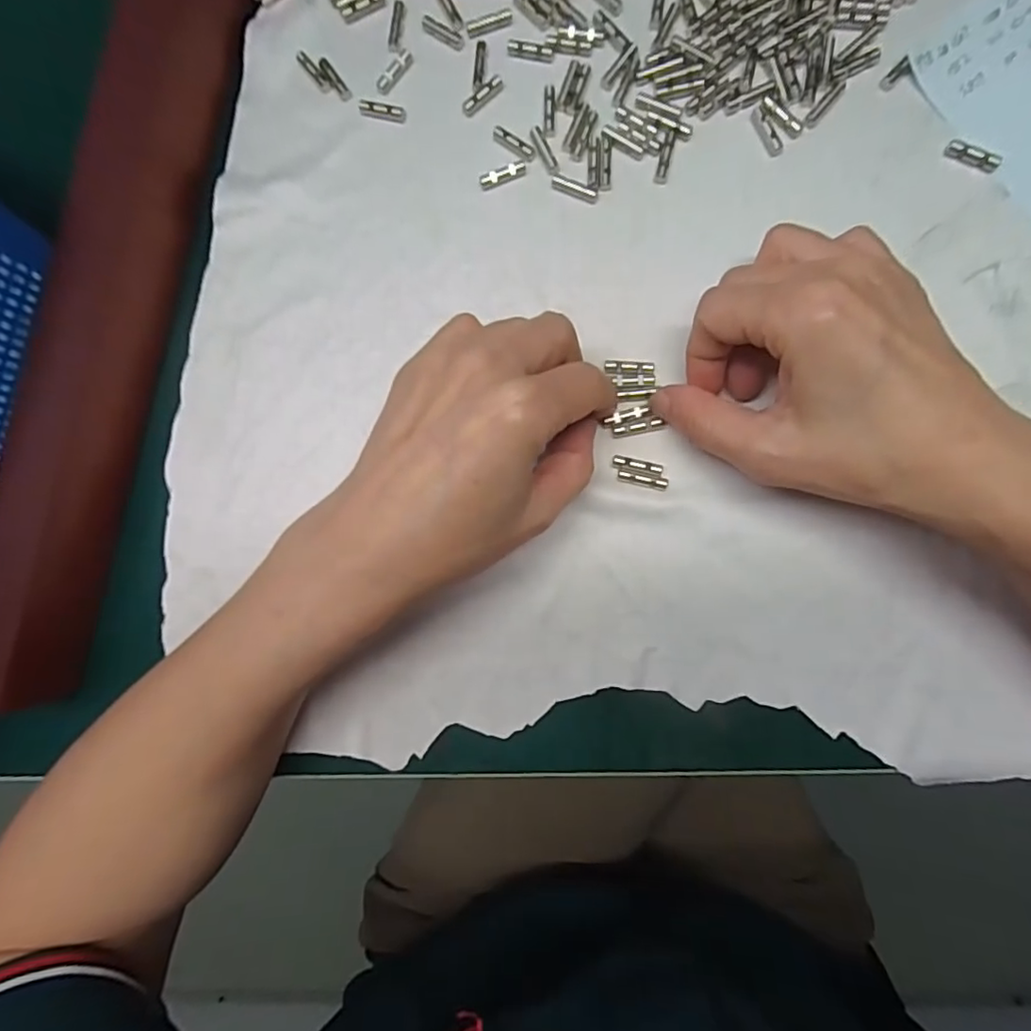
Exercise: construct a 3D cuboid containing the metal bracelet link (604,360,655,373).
[{"bbox_3d":[0.047,-0.061,0.239,0.020,0.004,0.005,5,90,5],"label":"metal bracelet link"}]

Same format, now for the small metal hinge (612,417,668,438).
[{"bbox_3d":[0.050,-0.036,0.239,0.021,0.004,0.005,-10,88,3],"label":"small metal hinge"}]

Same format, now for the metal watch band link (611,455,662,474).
[{"bbox_3d":[0.050,-0.020,0.237,0.020,0.004,0.005,14,90,5],"label":"metal watch band link"}]

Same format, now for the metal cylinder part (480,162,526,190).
[{"bbox_3d":[-0.005,-0.146,0.249,0.020,0.004,0.005,-18,88,5],"label":"metal cylinder part"}]

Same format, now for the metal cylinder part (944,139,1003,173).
[{"bbox_3d":[0.181,-0.142,0.231,0.021,0.004,0.007,28,92,5],"label":"metal cylinder part"}]

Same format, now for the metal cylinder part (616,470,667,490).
[{"bbox_3d":[0.052,-0.015,0.236,0.021,0.004,0.004,14,90,5],"label":"metal cylinder part"}]

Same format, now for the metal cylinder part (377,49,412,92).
[{"bbox_3d":[-0.053,-0.195,0.255,0.006,0.004,0.020,41,93,4],"label":"metal cylinder part"}]

